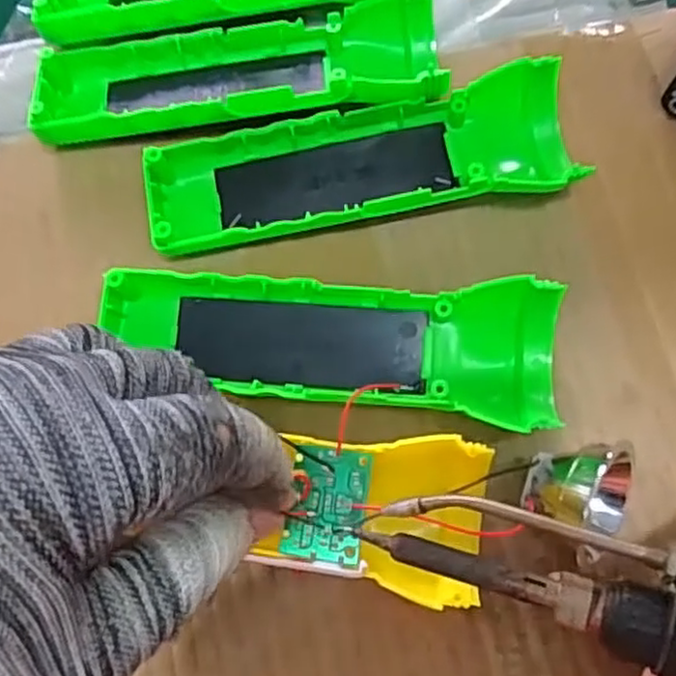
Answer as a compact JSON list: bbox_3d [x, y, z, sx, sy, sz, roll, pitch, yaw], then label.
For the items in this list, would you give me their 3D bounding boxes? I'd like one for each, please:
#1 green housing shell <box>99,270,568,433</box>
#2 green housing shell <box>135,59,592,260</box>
[{"bbox_3d":[-0.003,0.001,0.252,0.161,0.027,0.047,6,75,2],"label":"green housing shell"},{"bbox_3d":[0.009,-0.065,0.270,0.161,0.026,0.050,-8,75,-2],"label":"green housing shell"}]

